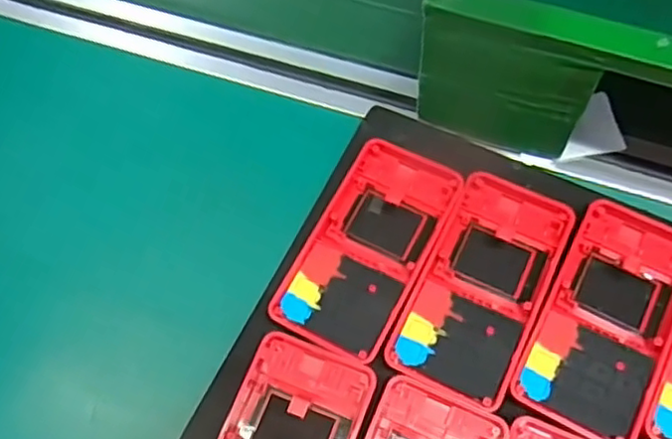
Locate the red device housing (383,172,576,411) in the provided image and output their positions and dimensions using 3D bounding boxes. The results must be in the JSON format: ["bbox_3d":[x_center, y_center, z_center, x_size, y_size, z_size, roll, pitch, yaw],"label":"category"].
[{"bbox_3d":[0.078,0.034,0.341,0.061,0.008,0.121,24,67,13],"label":"red device housing"}]

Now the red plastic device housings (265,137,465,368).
[{"bbox_3d":[0.020,0.013,0.357,0.061,0.016,0.124,25,67,14],"label":"red plastic device housings"}]

